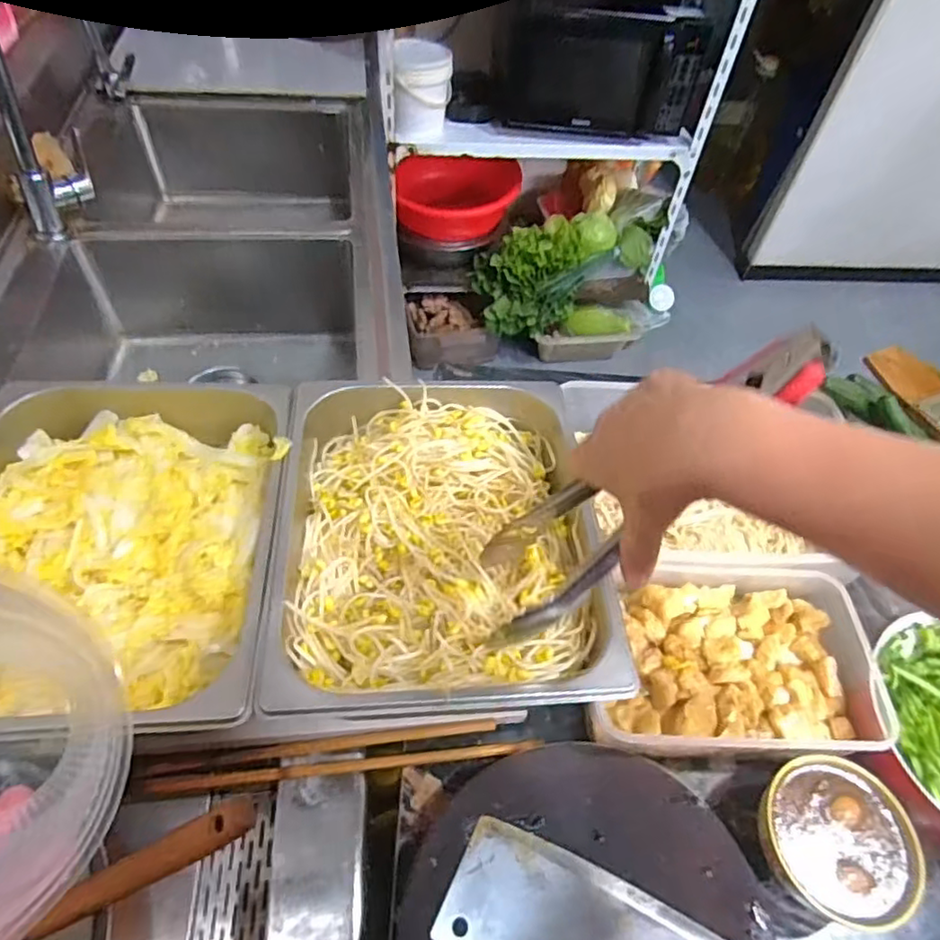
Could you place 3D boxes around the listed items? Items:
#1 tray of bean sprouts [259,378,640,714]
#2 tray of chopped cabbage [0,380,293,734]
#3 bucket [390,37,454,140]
[{"bbox_3d":[-0.026,0.046,0.542,0.254,0.080,0.321,0,53,-6],"label":"tray of bean sprouts"},{"bbox_3d":[-0.281,0.053,0.499,0.246,0.073,0.313,-1,53,-6],"label":"tray of chopped cabbage"},{"bbox_3d":[-0.109,-0.886,1.443,0.125,0.177,0.125,3,53,-3],"label":"bucket"}]

